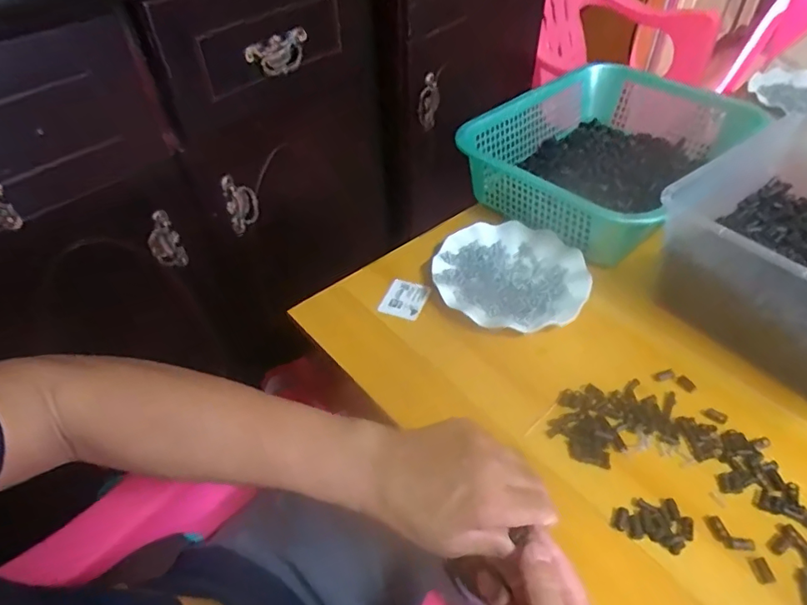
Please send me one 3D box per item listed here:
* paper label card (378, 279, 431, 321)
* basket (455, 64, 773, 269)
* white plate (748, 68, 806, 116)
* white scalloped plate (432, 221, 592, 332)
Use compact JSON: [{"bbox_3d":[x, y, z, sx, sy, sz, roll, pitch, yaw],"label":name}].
[{"bbox_3d":[0.002,-0.004,0.651,0.049,0.005,0.058,16,50,10],"label":"paper label card"},{"bbox_3d":[0.296,-0.214,0.770,0.386,0.096,0.288,-34,54,-28],"label":"basket"},{"bbox_3d":[0.739,-0.386,0.976,0.181,0.027,0.181,-1,46,1],"label":"white plate"},{"bbox_3d":[0.132,-0.038,0.654,0.176,0.020,0.175,-1,46,1],"label":"white scalloped plate"}]

